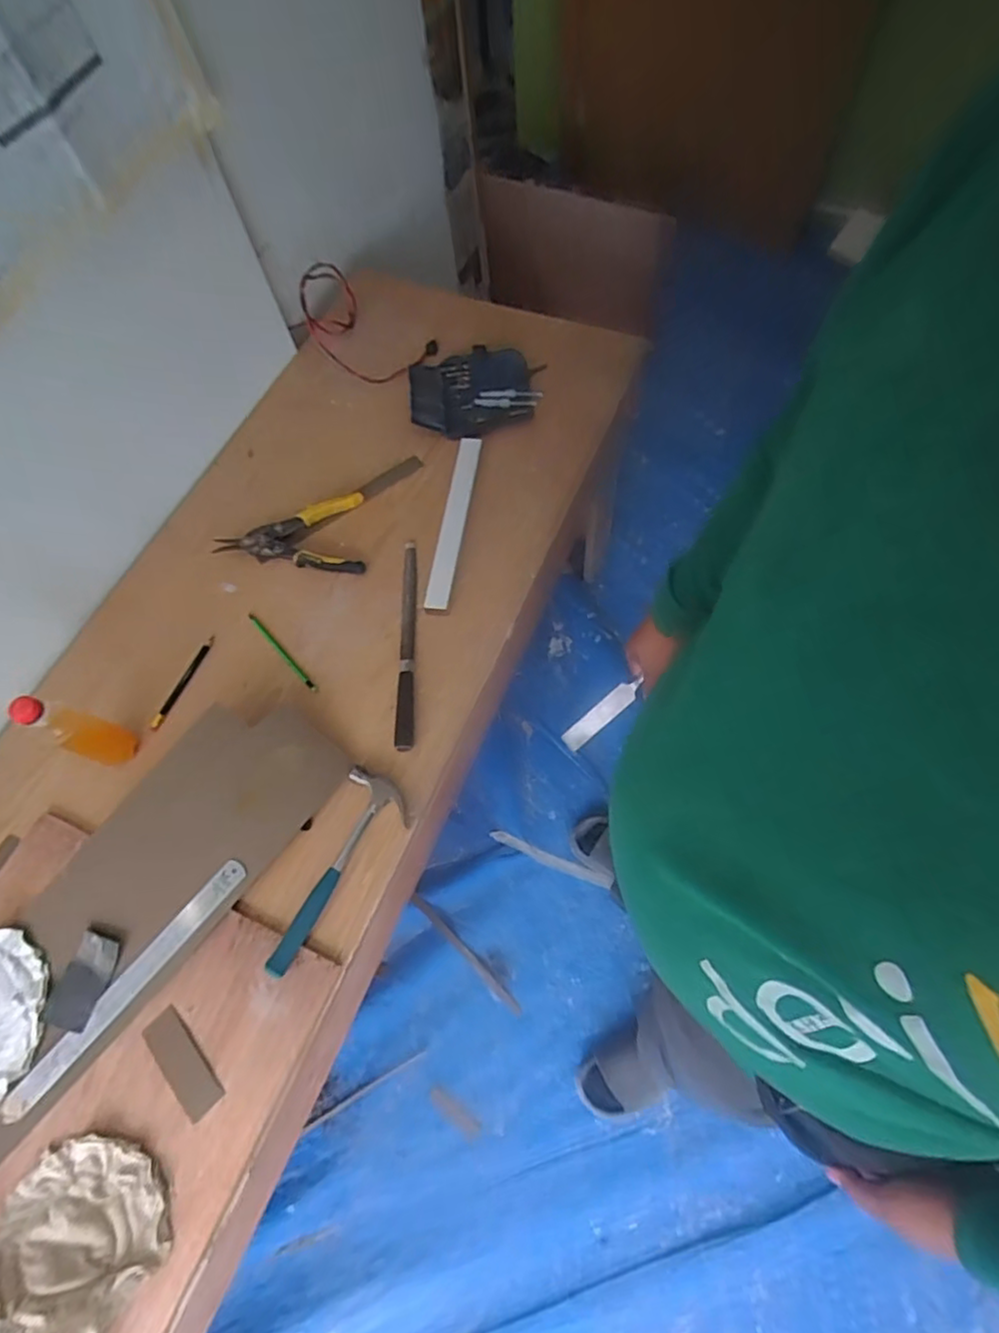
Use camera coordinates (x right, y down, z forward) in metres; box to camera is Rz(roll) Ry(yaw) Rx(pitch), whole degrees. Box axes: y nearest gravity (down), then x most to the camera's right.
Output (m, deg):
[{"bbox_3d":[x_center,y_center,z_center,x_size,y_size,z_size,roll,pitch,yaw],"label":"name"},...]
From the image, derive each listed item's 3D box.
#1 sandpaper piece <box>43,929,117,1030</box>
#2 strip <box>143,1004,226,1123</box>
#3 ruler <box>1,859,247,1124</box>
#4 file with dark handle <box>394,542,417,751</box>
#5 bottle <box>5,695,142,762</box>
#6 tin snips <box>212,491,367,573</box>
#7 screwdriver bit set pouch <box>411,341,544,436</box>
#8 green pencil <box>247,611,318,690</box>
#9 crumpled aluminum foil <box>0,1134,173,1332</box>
[{"bbox_3d":[-0.478,0.361,0.697,0.055,0.012,0.103,19,69,12],"label":"sandpaper piece"},{"bbox_3d":[-0.349,0.433,0.667,0.039,0.010,0.115,-43,70,-14],"label":"strip"},{"bbox_3d":[-0.426,0.365,0.700,0.029,0.006,0.339,41,77,2],"label":"ruler"},{"bbox_3d":[-0.133,-0.042,0.858,0.026,0.015,0.319,-4,66,3],"label":"file with dark handle"},{"bbox_3d":[-0.524,0.081,0.758,0.050,0.184,0.058,14,68,11],"label":"bottle"},{"bbox_3d":[-0.320,-0.190,0.926,0.227,0.020,0.140,-8,66,1],"label":"tin snips"},{"bbox_3d":[-0.041,-0.466,1.032,0.218,0.026,0.181,-9,66,0],"label":"screwdriver bit set pouch"},{"bbox_3d":[-0.314,-0.022,0.877,0.009,0.004,0.166,-41,72,-12],"label":"green pencil"},{"bbox_3d":[-0.428,0.567,0.597,0.185,0.048,0.160,-9,66,1],"label":"crumpled aluminum foil"}]

